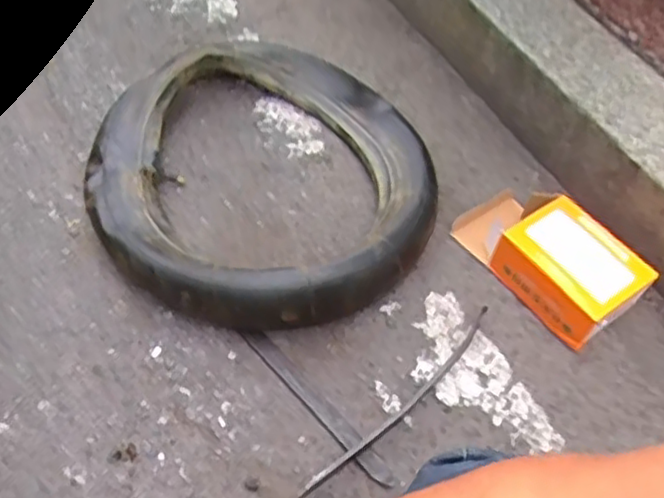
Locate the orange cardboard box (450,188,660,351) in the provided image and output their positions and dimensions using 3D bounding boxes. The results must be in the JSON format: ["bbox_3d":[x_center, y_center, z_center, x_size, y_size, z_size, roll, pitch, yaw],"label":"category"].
[{"bbox_3d":[0.246,0.001,0.781,0.114,0.070,0.206,-28,62,-22],"label":"orange cardboard box"}]

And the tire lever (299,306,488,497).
[{"bbox_3d":[0.078,0.147,0.686,0.020,0.021,0.278,41,61,21],"label":"tire lever"}]

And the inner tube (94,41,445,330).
[{"bbox_3d":[-0.077,-0.091,0.817,0.395,0.085,0.411,2,55,-3],"label":"inner tube"}]

